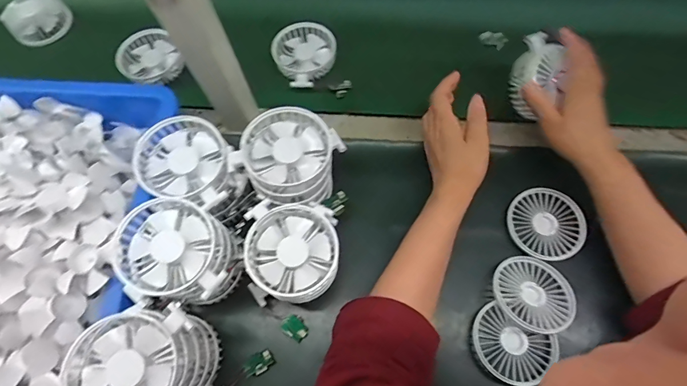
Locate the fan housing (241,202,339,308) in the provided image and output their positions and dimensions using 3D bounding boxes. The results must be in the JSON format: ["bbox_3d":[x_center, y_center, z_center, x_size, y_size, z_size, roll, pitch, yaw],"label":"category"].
[{"bbox_3d":[-0.050,0.061,0.396,0.091,0.039,0.093,-1,67,1],"label":"fan housing"}]

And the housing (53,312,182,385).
[{"bbox_3d":[-0.189,0.152,0.338,0.084,0.047,0.087,-1,67,1],"label":"housing"}]

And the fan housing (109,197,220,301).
[{"bbox_3d":[-0.170,0.053,0.369,0.098,0.032,0.087,-18,67,-6],"label":"fan housing"}]

